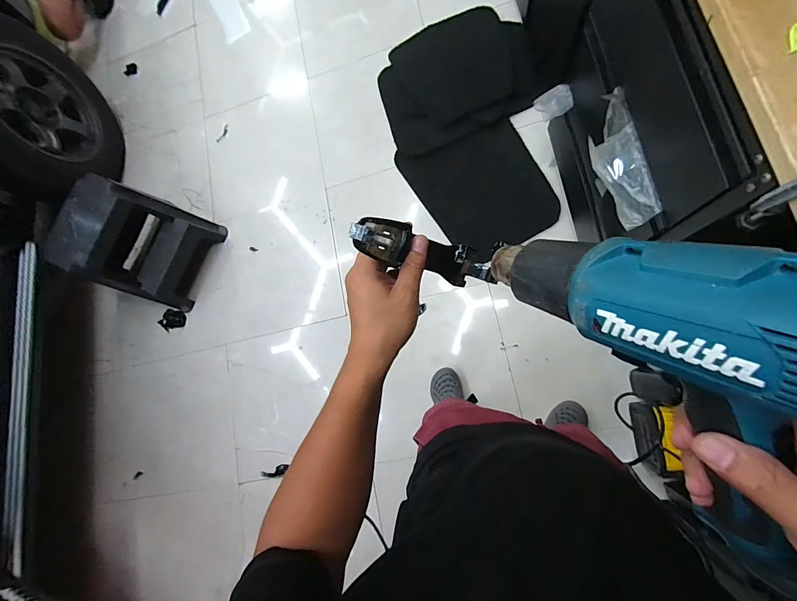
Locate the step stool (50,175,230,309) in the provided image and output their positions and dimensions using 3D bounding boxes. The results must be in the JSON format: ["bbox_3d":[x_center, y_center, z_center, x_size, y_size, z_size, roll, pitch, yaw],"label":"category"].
[{"bbox_3d":[-1.119,-0.251,1.467,0.406,0.441,0.430,26,87,16],"label":"step stool"}]

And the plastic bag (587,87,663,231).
[{"bbox_3d":[0.526,-0.334,0.824,0.025,0.107,0.324,2,73,-37],"label":"plastic bag"}]

